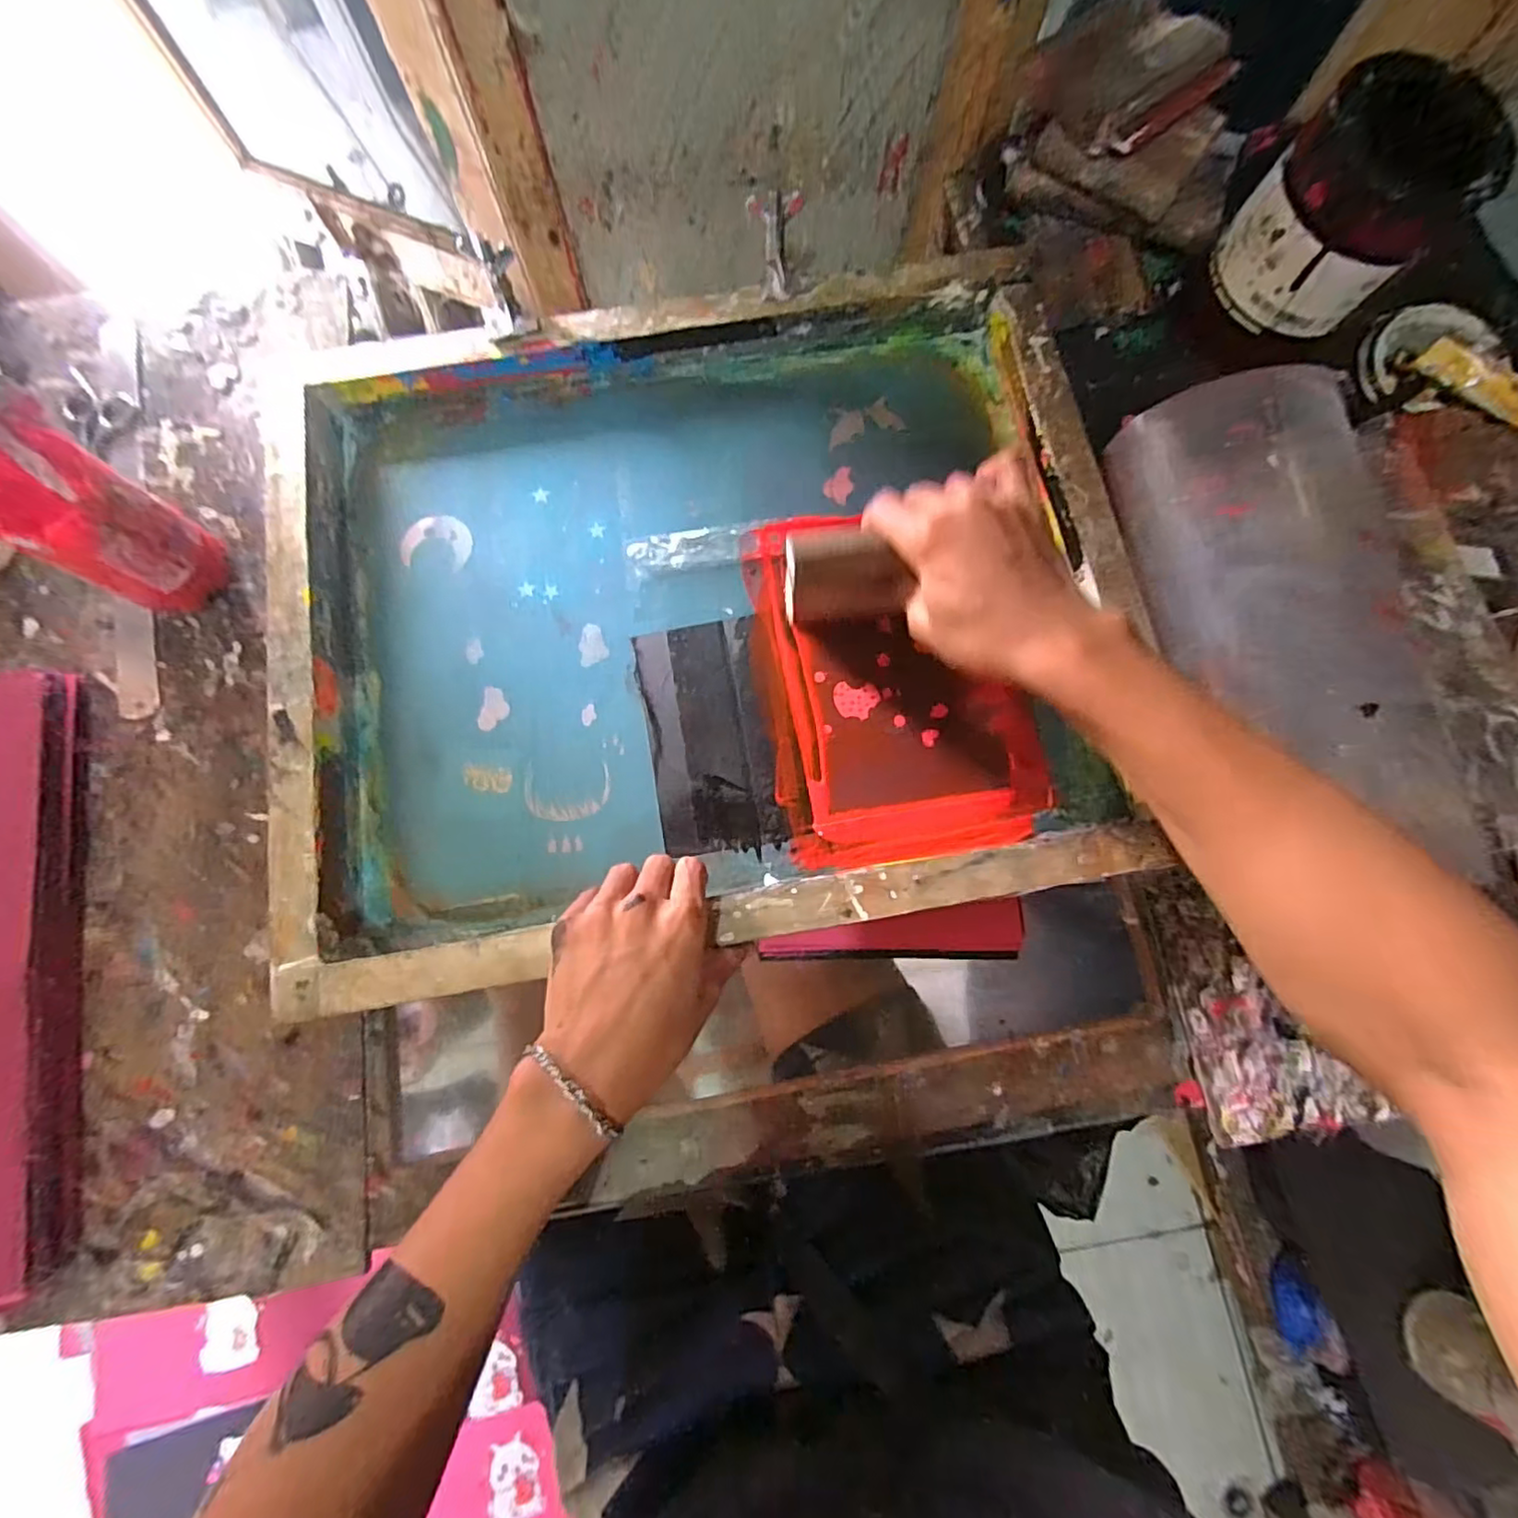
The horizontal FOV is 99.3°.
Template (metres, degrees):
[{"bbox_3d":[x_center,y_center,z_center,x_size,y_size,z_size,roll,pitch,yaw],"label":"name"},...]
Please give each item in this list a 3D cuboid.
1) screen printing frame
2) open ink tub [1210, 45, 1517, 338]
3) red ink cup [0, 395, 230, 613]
[{"bbox_3d":[-0.033,-0.106,0.435,0.529,0.052,0.437,-8,78,-1],"label":"screen printing frame"},{"bbox_3d":[0.379,-0.353,0.409,0.107,0.105,0.100,0,76,1],"label":"open ink tub"},{"bbox_3d":[-0.405,-0.143,0.407,0.076,0.119,0.066,39,80,9],"label":"red ink cup"}]

